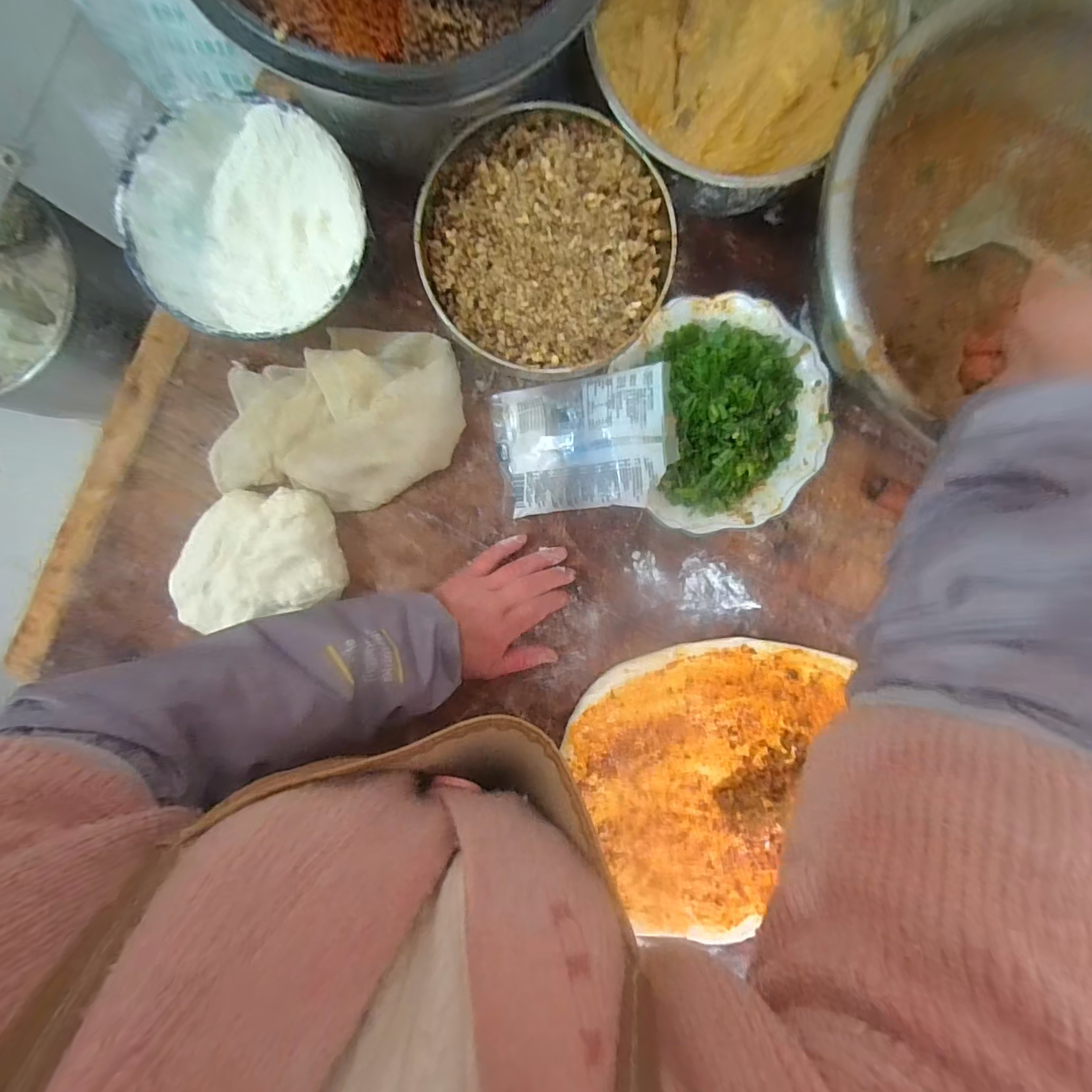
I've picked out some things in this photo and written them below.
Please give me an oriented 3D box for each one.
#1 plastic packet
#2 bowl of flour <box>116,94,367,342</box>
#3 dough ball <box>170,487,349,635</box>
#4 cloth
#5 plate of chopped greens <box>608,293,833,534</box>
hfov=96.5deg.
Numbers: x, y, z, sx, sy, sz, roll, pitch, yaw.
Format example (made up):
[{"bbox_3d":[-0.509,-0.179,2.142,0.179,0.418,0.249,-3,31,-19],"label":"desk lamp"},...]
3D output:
[{"bbox_3d":[0.027,-0.085,0.415,0.157,0.016,0.107,-3,93,28],"label":"plastic packet"},{"bbox_3d":[-0.226,-0.245,0.396,0.163,0.078,0.166,0,94,-2],"label":"bowl of flour"},{"bbox_3d":[-0.249,0.019,0.421,0.132,0.048,0.129,0,94,-2],"label":"dough ball"},{"bbox_3d":[-0.181,-0.108,0.422,0.217,0.060,0.152,-6,94,-2],"label":"cloth"},{"bbox_3d":[0.157,-0.116,0.428,0.175,0.072,0.197,-16,94,-1],"label":"plate of chopped greens"}]

